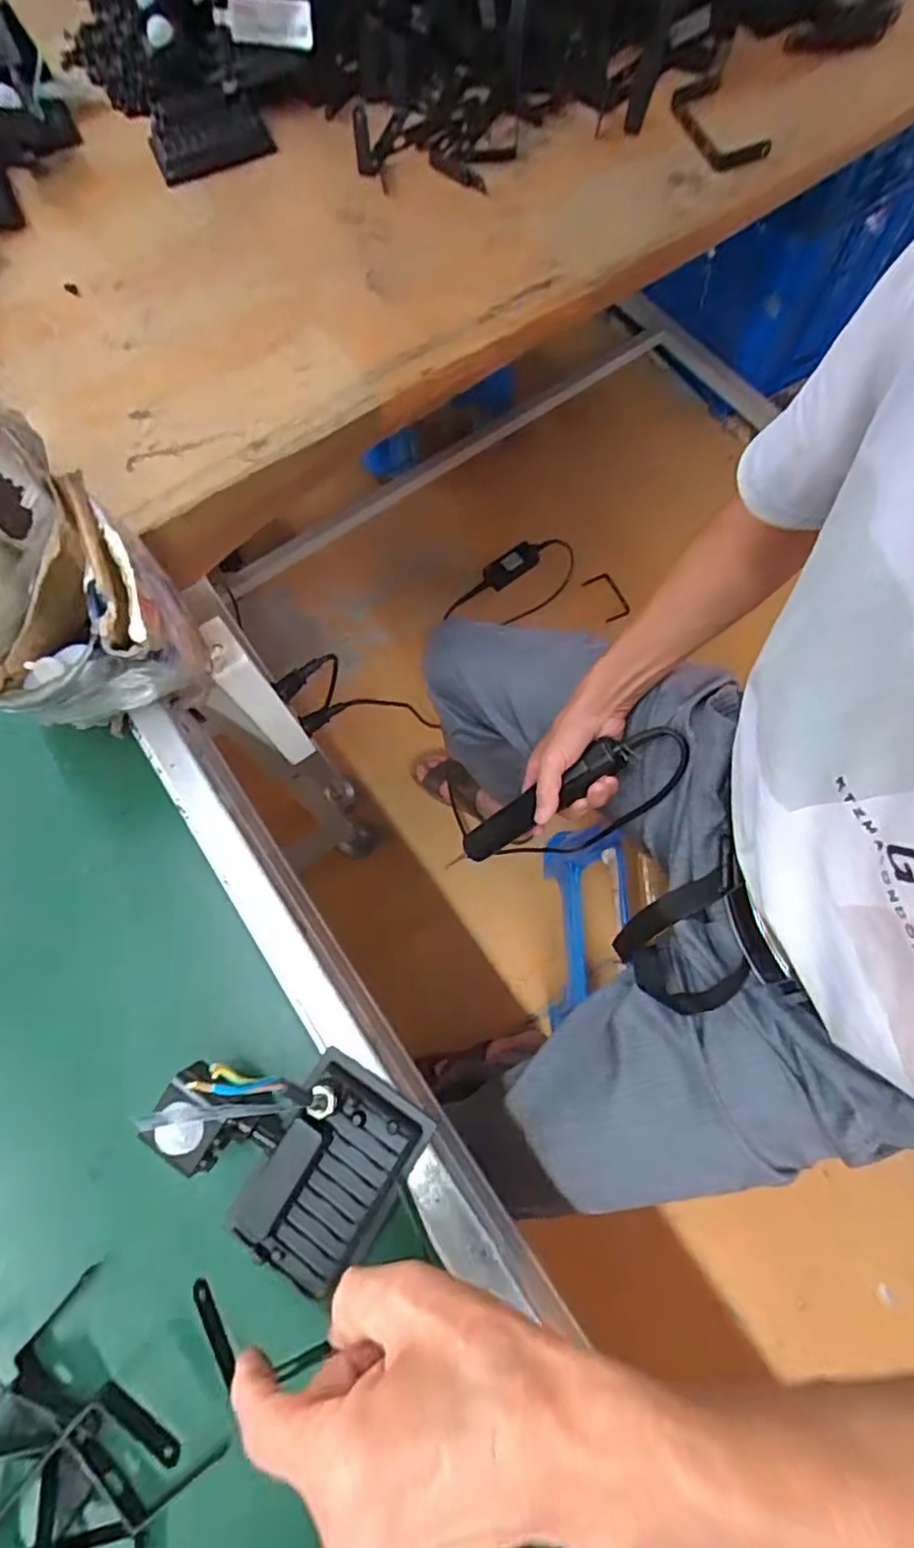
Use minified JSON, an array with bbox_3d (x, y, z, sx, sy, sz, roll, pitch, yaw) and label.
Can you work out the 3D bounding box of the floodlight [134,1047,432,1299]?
[{"bbox_3d":[-0.093,0.196,0.327,0.127,0.054,0.103,30,75,11],"label":"floodlight"}]

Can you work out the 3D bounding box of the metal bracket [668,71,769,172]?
[{"bbox_3d":[0.247,-0.628,0.610,0.063,0.011,0.137,-14,72,-2],"label":"metal bracket"}]

